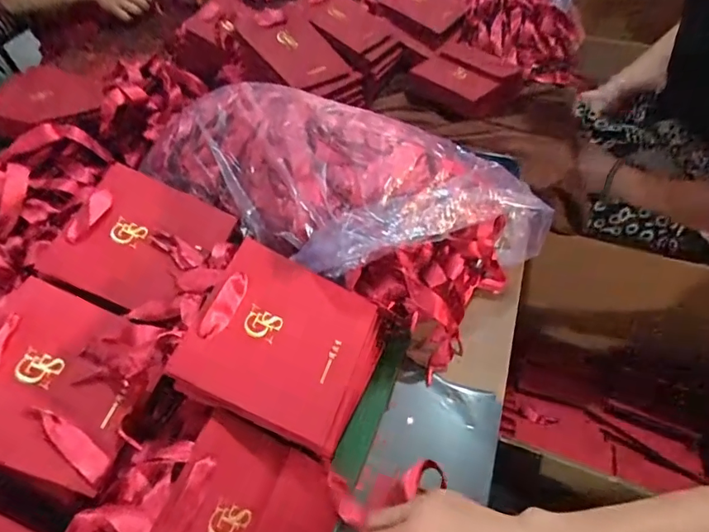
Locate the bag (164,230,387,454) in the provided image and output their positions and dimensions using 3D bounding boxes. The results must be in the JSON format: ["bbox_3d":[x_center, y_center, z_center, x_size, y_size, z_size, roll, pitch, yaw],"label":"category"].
[{"bbox_3d":[-0.057,0.069,0.431,0.161,0.020,0.141,29,60,-13],"label":"bag"}]

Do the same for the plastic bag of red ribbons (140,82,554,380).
[{"bbox_3d":[-0.007,-0.080,0.575,0.395,0.160,0.240,30,55,24],"label":"plastic bag of red ribbons"}]

